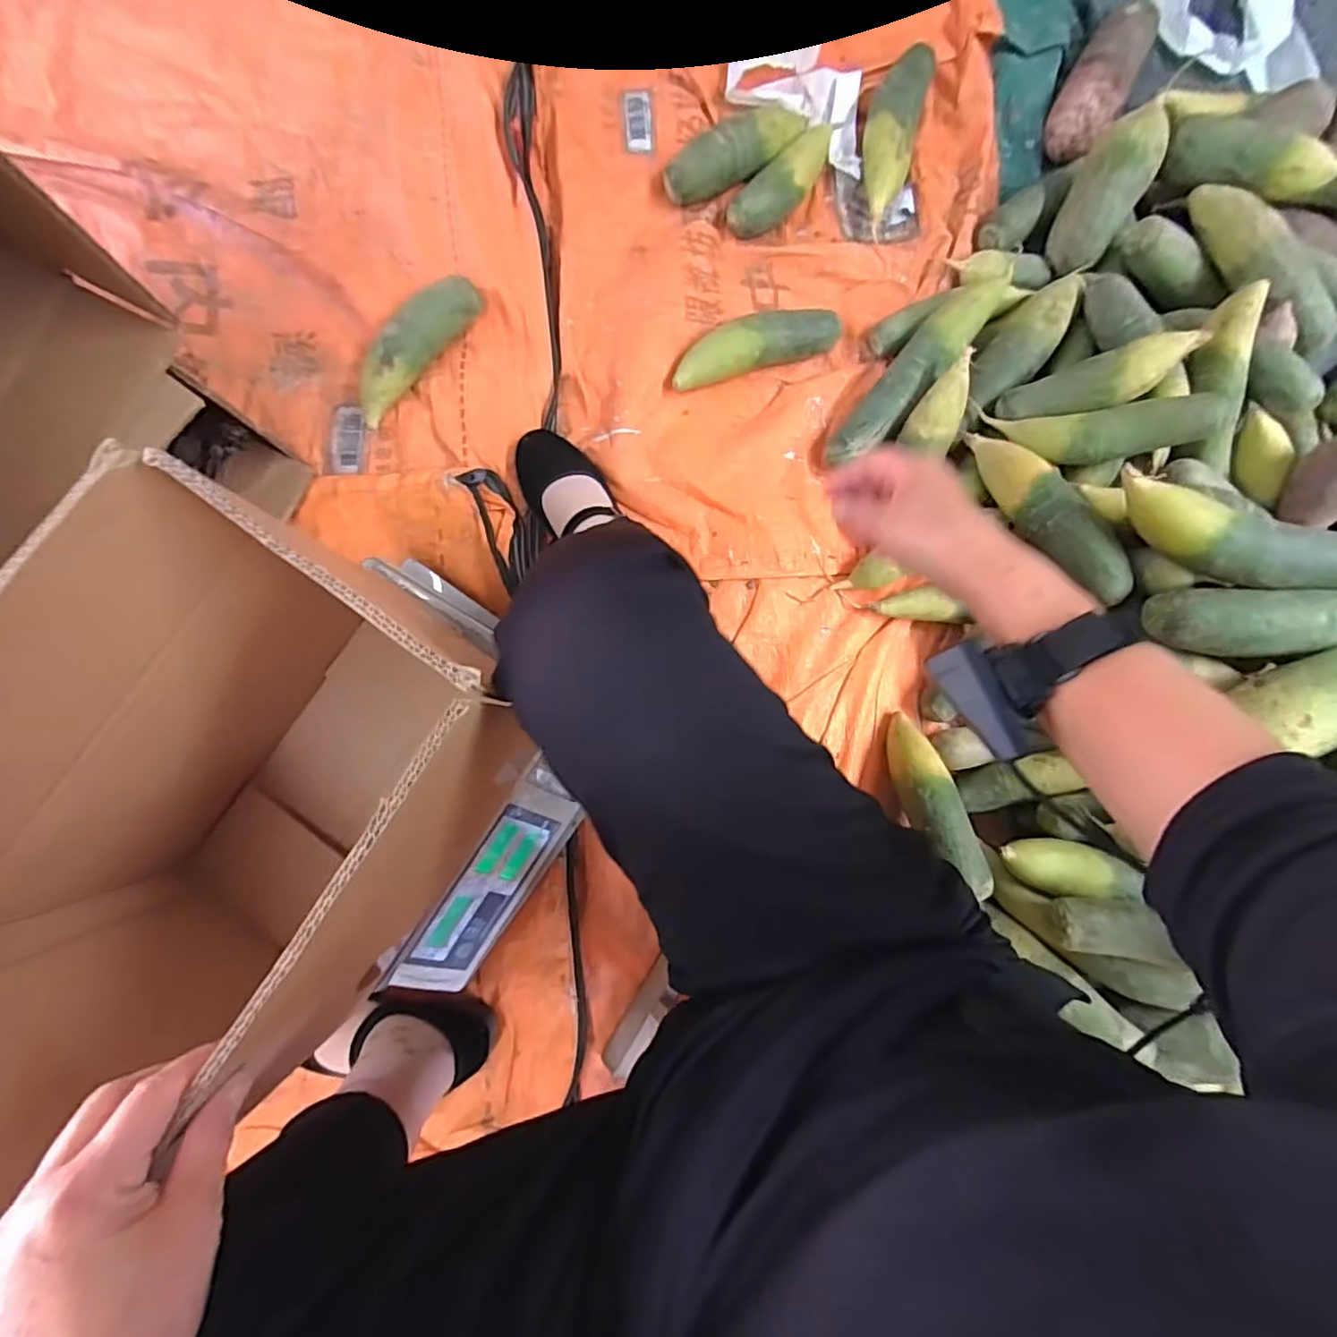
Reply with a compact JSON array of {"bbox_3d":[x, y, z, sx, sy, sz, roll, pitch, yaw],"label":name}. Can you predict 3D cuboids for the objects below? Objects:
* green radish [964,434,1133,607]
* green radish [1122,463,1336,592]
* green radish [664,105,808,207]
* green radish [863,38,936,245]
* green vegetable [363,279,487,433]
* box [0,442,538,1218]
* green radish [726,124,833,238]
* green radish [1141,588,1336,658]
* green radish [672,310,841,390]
[{"bbox_3d":[0.401,-0.169,0.641,0.049,0.061,0.234,-32,74,-7],"label":"green radish"},{"bbox_3d":[0.542,-0.117,0.569,0.249,0.062,0.065,18,85,-3],"label":"green radish"},{"bbox_3d":[0.086,-0.625,0.732,0.189,0.053,0.061,-38,91,-7],"label":"green radish"},{"bbox_3d":[0.270,-0.652,0.738,0.061,0.046,0.236,16,85,-4],"label":"green radish"},{"bbox_3d":[-0.284,-0.358,0.663,0.051,0.044,0.183,38,84,-2],"label":"green vegetable"},{"bbox_3d":[-0.283,0.100,0.415,0.220,0.315,0.346,34,84,-3],"label":"box"},{"bbox_3d":[0.148,-0.594,0.735,0.056,0.047,0.193,43,84,-2],"label":"green radish"},{"bbox_3d":[0.604,-0.046,0.591,0.234,0.067,0.068,-1,87,-4],"label":"green radish"},{"bbox_3d":[0.104,-0.385,0.724,0.211,0.046,0.055,-19,88,-6],"label":"green radish"}]

